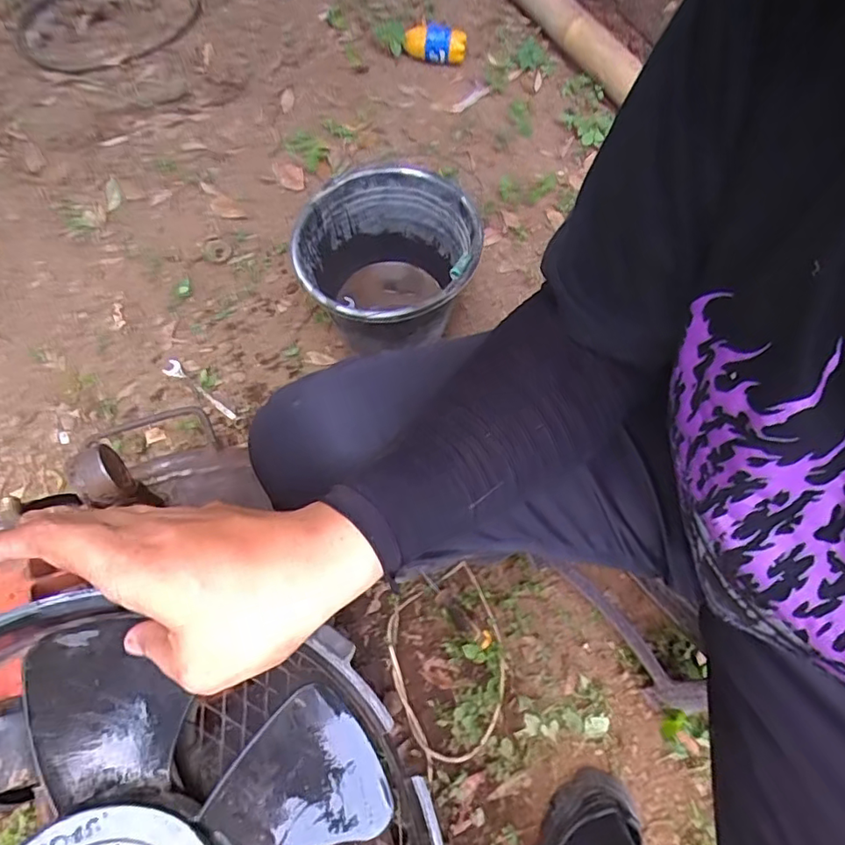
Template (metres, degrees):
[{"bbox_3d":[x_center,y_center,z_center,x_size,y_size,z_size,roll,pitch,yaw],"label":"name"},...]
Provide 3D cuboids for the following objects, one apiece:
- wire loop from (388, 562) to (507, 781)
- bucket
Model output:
[{"bbox_3d":[0.040,0.344,0.807,0.164,0.008,0.239,-20,71,-9],"label":"wire loop"},{"bbox_3d":[-0.057,-0.235,0.914,0.257,0.230,0.244,1,69,-2],"label":"bucket"}]

